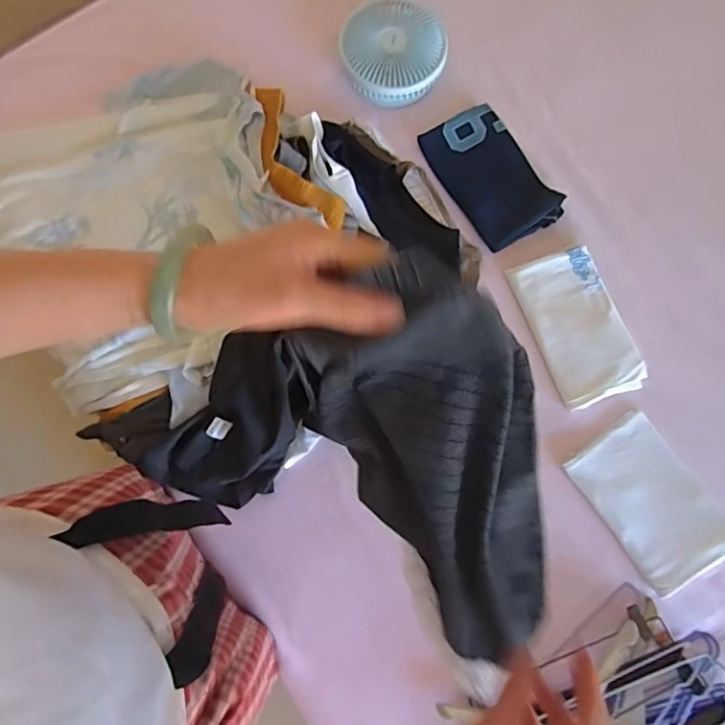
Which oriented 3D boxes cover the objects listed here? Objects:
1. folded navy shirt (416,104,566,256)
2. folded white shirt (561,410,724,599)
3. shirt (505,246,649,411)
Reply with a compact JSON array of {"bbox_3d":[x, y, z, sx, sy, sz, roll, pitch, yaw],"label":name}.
[{"bbox_3d":[0.215,-0.318,0.924,0.145,0.031,0.244,-31,81,-6],"label":"folded navy shirt"},{"bbox_3d":[0.443,0.214,0.835,0.152,0.026,0.242,-33,82,-6],"label":"folded white shirt"},{"bbox_3d":[0.348,-0.061,0.879,0.140,0.020,0.246,-21,80,-4],"label":"shirt"}]

